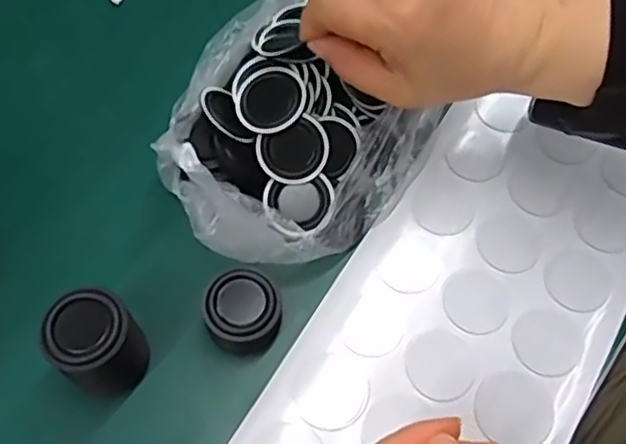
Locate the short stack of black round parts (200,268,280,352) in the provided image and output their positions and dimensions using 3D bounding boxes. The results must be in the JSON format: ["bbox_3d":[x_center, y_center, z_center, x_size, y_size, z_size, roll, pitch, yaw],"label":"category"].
[{"bbox_3d":[-0.036,0.047,0.346,0.036,0.026,0.038,-28,67,-14],"label":"short stack of black round parts"}]

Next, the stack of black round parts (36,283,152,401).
[{"bbox_3d":[-0.101,0.059,0.322,0.037,0.055,0.036,-41,71,-18],"label":"stack of black round parts"}]

